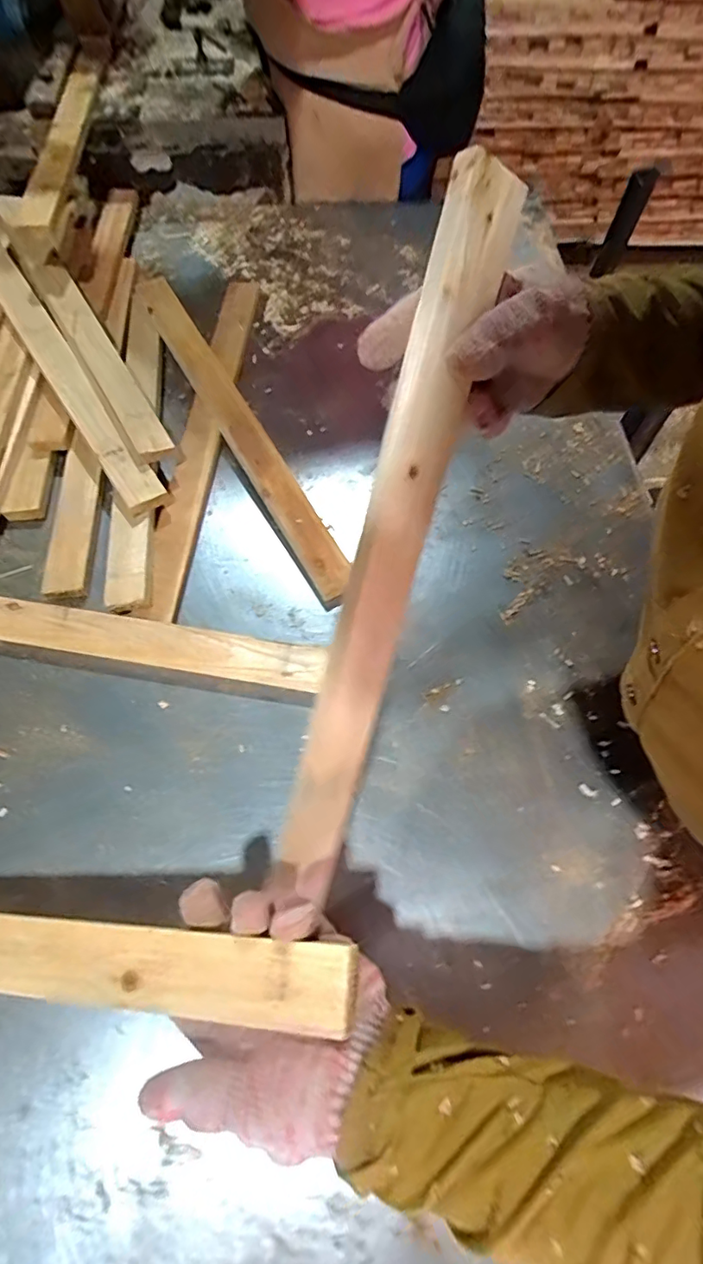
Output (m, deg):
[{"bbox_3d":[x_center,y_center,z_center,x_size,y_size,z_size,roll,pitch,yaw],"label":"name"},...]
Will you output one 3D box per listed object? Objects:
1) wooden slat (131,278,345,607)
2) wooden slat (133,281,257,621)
[{"bbox_3d":[-0.145,-0.262,0.633,0.046,0.033,0.537,-25,66,-13],"label":"wooden slat"},{"bbox_3d":[-0.168,-0.250,0.632,0.043,0.021,0.515,4,63,1],"label":"wooden slat"}]

